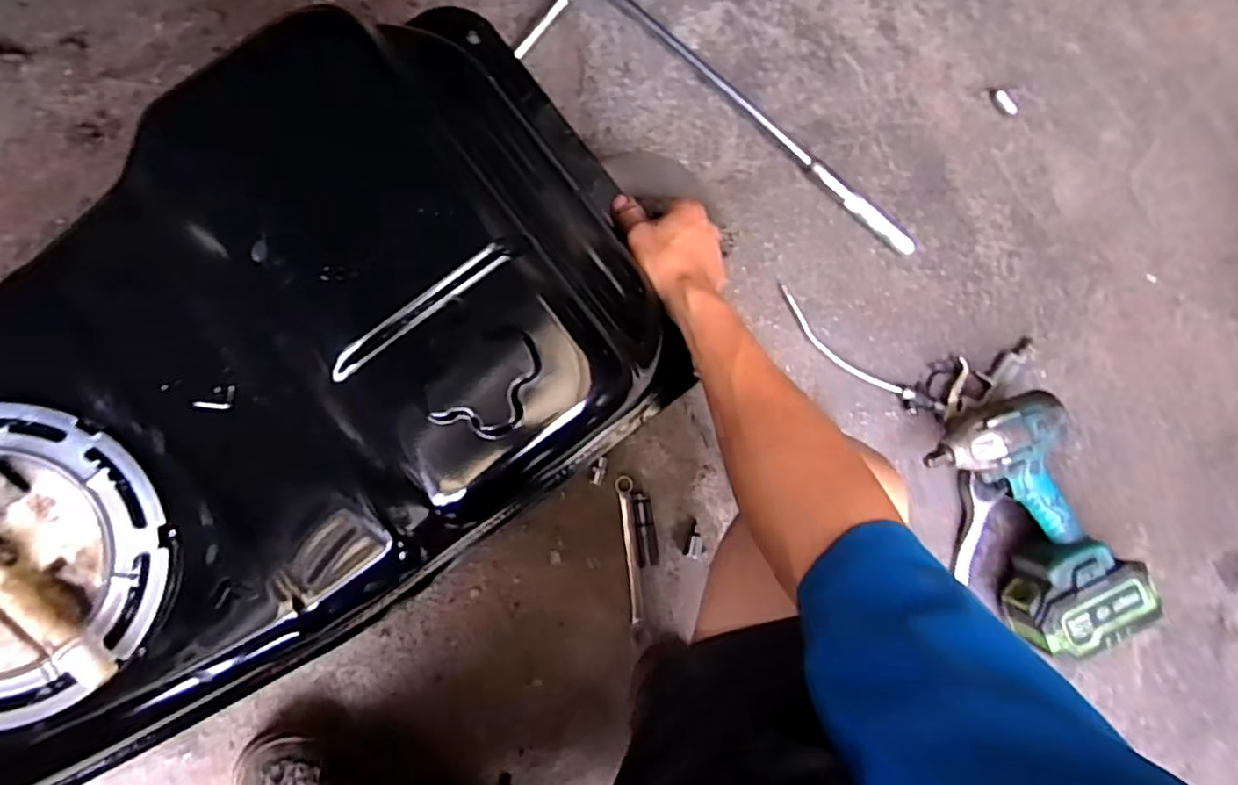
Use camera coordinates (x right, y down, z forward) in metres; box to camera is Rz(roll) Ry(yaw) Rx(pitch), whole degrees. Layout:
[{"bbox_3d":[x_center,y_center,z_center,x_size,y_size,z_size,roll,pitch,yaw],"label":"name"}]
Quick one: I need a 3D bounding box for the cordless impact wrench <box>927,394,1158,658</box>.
[{"bbox_3d":[0.429,0.136,0.695,0.126,0.092,0.263,-28,91,-12],"label":"cordless impact wrench"}]

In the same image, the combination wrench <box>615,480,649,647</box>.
[{"bbox_3d":[0.015,0.182,0.732,0.018,0.004,0.177,-4,86,-12],"label":"combination wrench"}]

